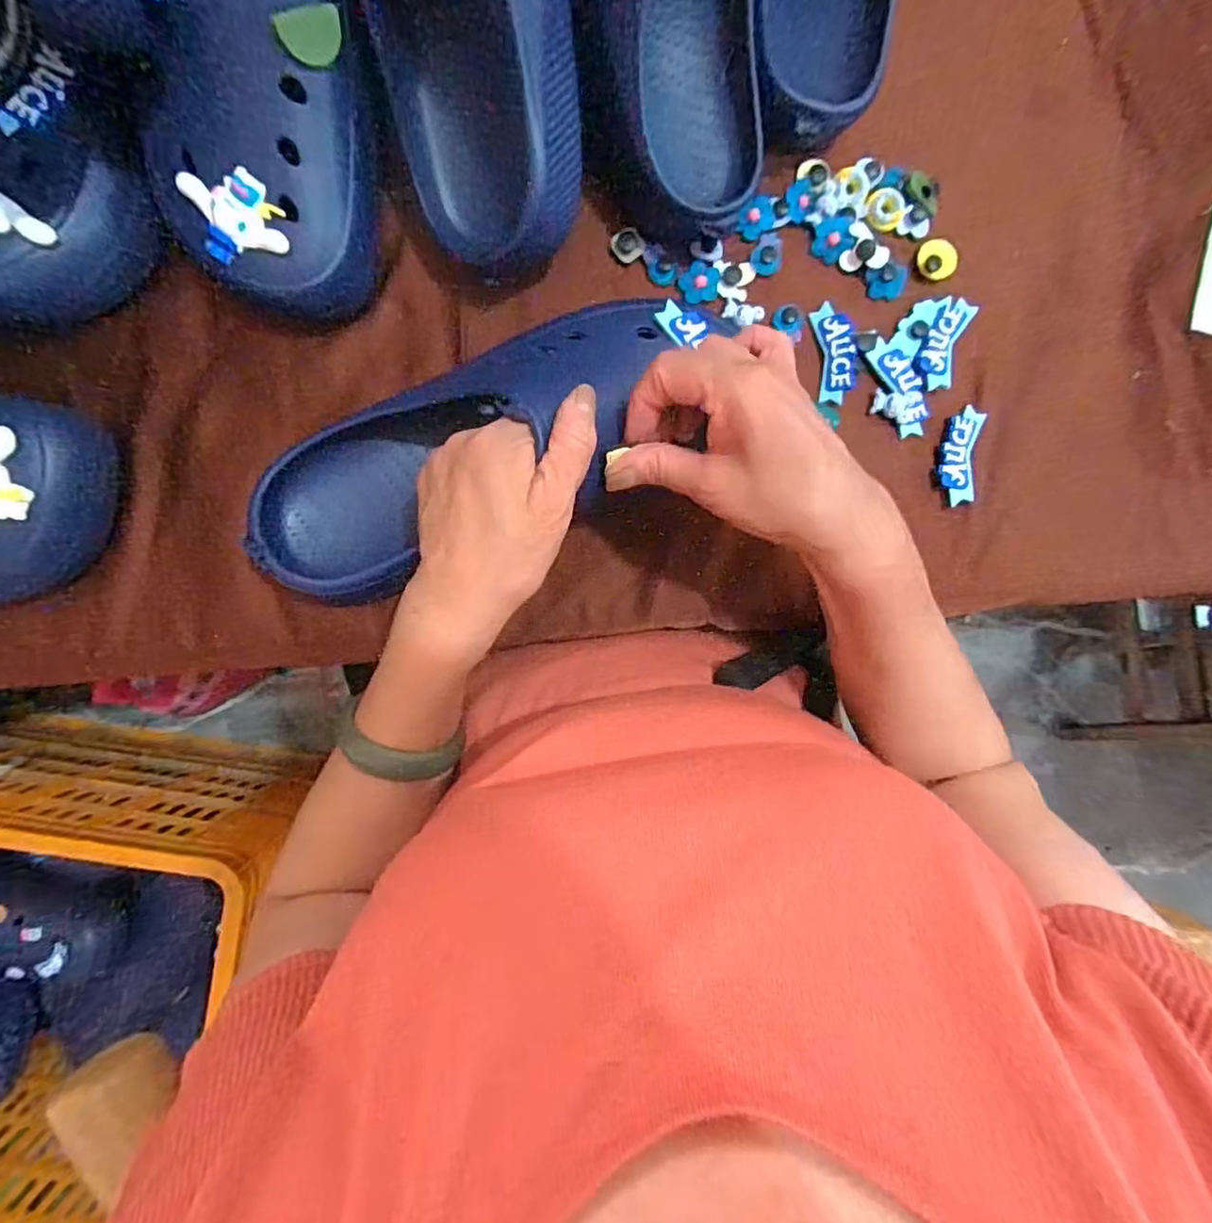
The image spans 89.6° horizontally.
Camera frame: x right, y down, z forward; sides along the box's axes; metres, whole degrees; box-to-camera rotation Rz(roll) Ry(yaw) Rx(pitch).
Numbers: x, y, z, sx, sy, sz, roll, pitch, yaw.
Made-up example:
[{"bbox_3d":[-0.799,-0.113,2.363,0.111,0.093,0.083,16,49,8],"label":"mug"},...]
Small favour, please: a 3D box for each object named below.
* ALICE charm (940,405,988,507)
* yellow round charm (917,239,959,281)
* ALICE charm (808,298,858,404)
[{"bbox_3d":[0.221,-0.097,0.382,0.021,0.012,0.060,10,87,-3],"label":"ALICE charm"},{"bbox_3d":[0.209,-0.222,0.385,0.025,0.007,0.023,44,103,7],"label":"yellow round charm"},{"bbox_3d":[0.143,-0.162,0.380,0.024,0.006,0.062,-6,90,28],"label":"ALICE charm"}]

